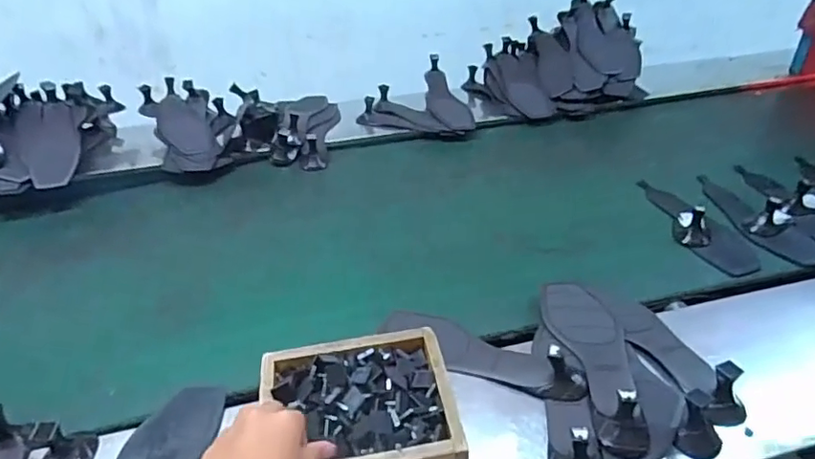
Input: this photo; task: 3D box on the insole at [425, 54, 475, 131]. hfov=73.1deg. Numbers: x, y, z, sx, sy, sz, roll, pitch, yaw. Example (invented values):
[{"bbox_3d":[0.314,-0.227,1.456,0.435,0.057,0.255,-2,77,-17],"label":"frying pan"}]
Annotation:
[{"bbox_3d":[0.081,-0.280,1.170,0.078,0.069,0.232,-11,50,-11],"label":"insole"}]

